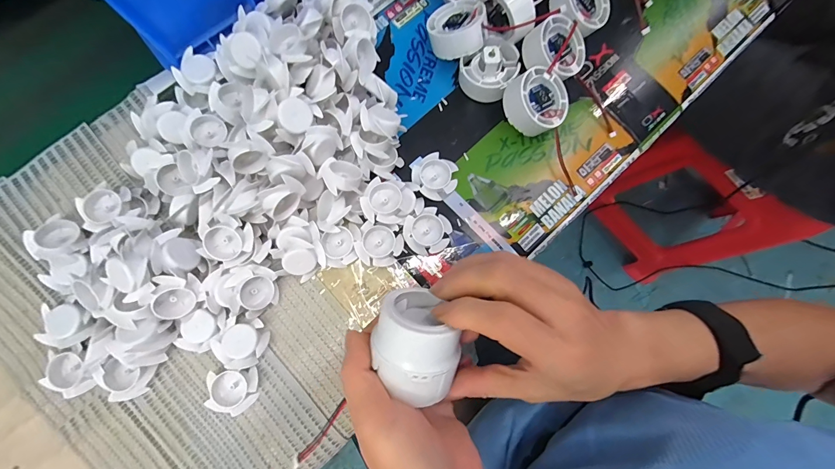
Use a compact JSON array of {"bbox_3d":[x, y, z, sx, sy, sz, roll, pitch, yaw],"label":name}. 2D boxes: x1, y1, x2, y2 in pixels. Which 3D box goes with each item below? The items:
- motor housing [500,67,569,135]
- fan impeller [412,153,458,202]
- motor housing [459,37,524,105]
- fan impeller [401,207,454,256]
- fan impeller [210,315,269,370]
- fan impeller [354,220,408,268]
[{"bbox_3d":[0.103,-0.118,0.317,0.057,0.025,0.055,-35,101,-20],"label":"motor housing"},{"bbox_3d":[0.015,-0.053,0.321,0.038,0.013,0.039,-41,83,-7],"label":"fan impeller"},{"bbox_3d":[0.069,-0.155,0.331,0.048,0.032,0.052,0,80,-1],"label":"motor housing"},{"bbox_3d":[0.009,-0.002,0.309,0.040,0.012,0.037,-27,82,-5],"label":"fan impeller"},{"bbox_3d":[-0.143,0.088,0.288,0.037,0.020,0.038,0,80,-1],"label":"fan impeller"},{"bbox_3d":[-0.032,0.010,0.305,0.039,0.015,0.034,12,80,1],"label":"fan impeller"}]

